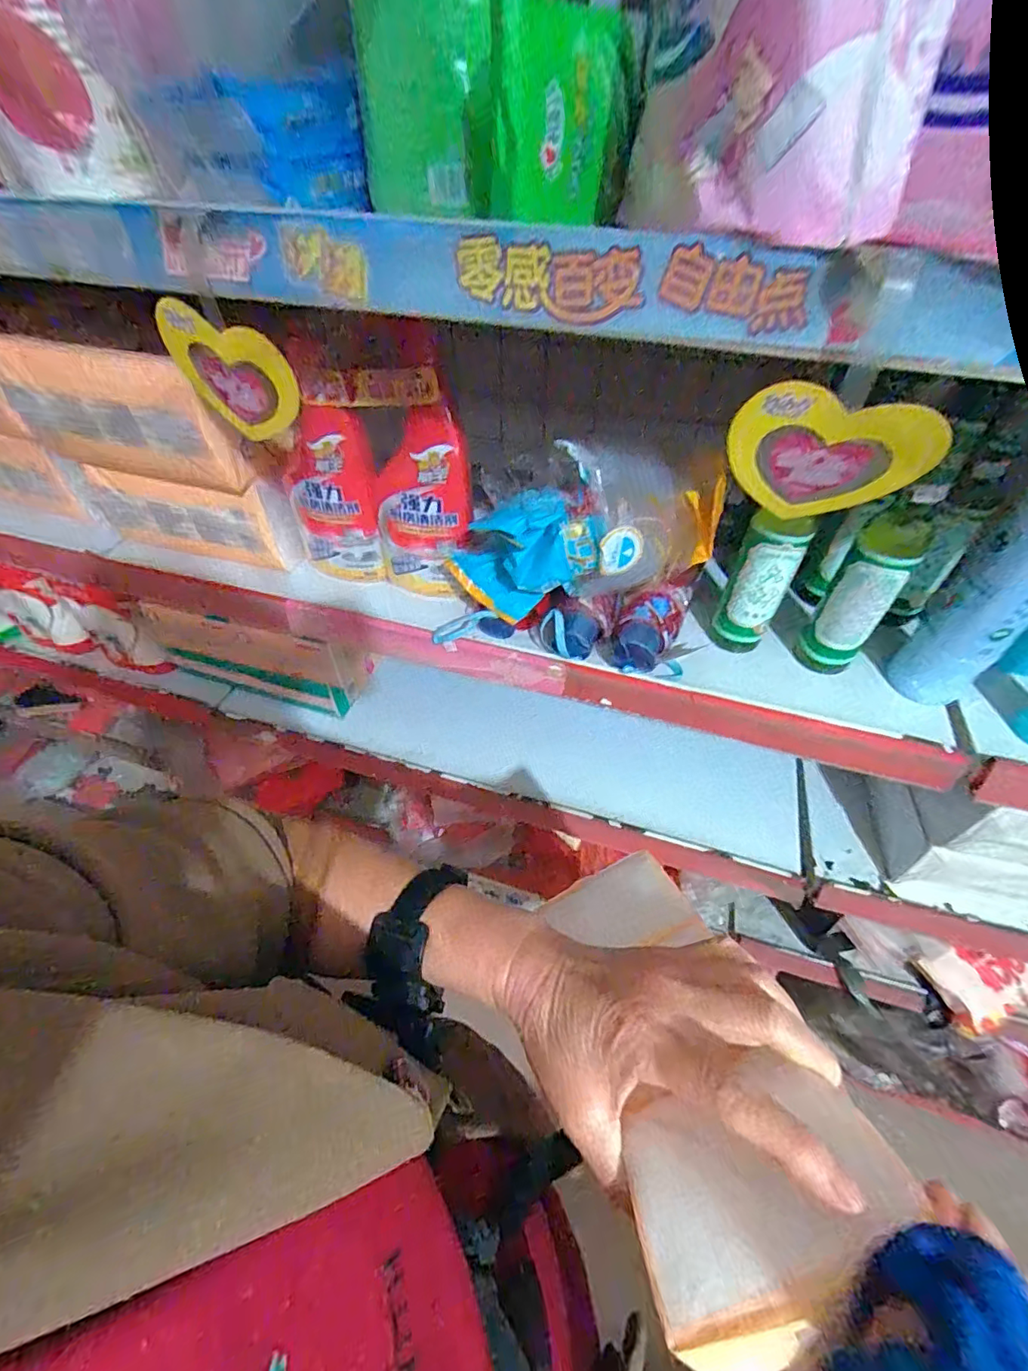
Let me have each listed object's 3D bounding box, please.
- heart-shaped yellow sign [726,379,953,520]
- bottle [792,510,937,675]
[{"bbox_3d":[0.152,-0.114,0.263,0.090,0.077,0.005,19,71,1],"label":"heart-shaped yellow sign"},{"bbox_3d":[0.287,-0.072,0.430,0.046,0.143,0.044,36,61,25],"label":"bottle"}]

